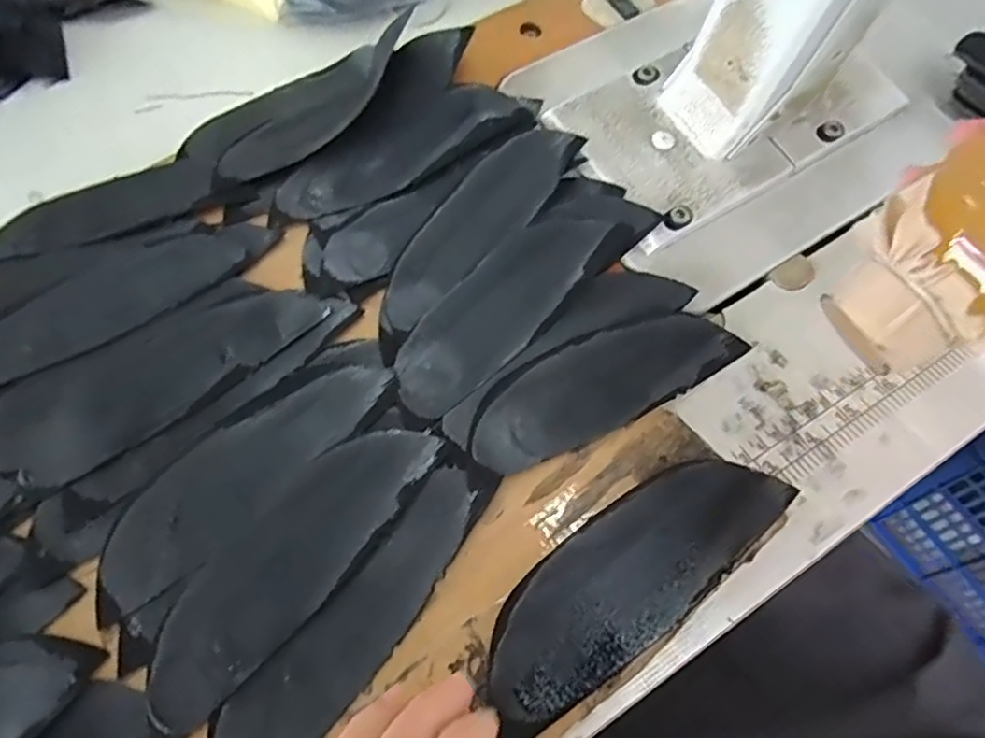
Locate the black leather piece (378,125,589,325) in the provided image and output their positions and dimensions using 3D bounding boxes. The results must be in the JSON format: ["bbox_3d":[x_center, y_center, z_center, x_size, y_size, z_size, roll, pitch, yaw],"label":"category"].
[{"bbox_3d":[-0.008,-0.079,0.332,0.040,0.016,0.138,36,68,18],"label":"black leather piece"}]

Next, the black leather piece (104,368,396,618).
[{"bbox_3d":[-0.107,0.040,0.278,0.044,0.004,0.136,40,69,19],"label":"black leather piece"}]

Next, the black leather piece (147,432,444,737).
[{"bbox_3d":[-0.083,0.075,0.260,0.048,0.004,0.142,36,68,17],"label":"black leather piece"}]

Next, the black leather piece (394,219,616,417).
[{"bbox_3d":[0.005,-0.033,0.314,0.045,0.007,0.132,41,69,19],"label":"black leather piece"}]

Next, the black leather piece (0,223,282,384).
[{"bbox_3d":[-0.186,-0.039,0.319,0.152,0.004,0.051,-30,66,-15],"label":"black leather piece"}]

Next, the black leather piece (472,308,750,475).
[{"bbox_3d":[0.053,0.005,0.300,0.137,0.006,0.043,-25,71,-18],"label":"black leather piece"}]

